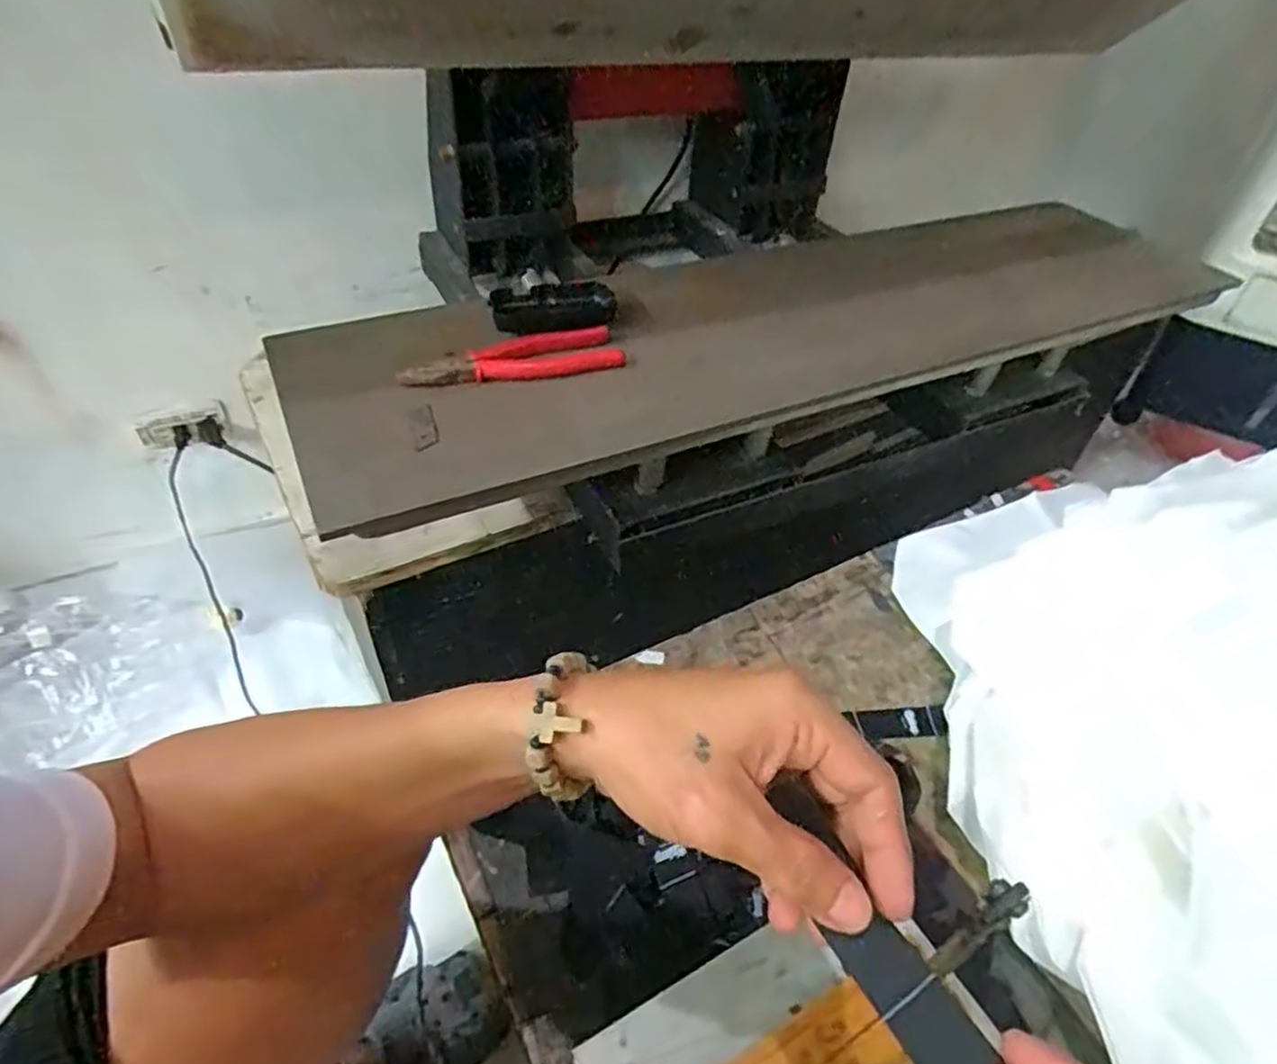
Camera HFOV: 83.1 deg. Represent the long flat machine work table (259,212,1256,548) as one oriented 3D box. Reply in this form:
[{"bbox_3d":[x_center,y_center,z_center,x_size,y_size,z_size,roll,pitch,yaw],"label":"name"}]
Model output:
[{"bbox_3d":[0.178,-0.225,0.726,0.987,0.049,0.283,-18,49,-21],"label":"long flat machine work table"}]

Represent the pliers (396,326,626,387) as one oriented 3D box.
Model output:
[{"bbox_3d":[-0.100,-0.142,0.596,0.180,0.016,0.051,-17,49,-20],"label":"pliers"}]

